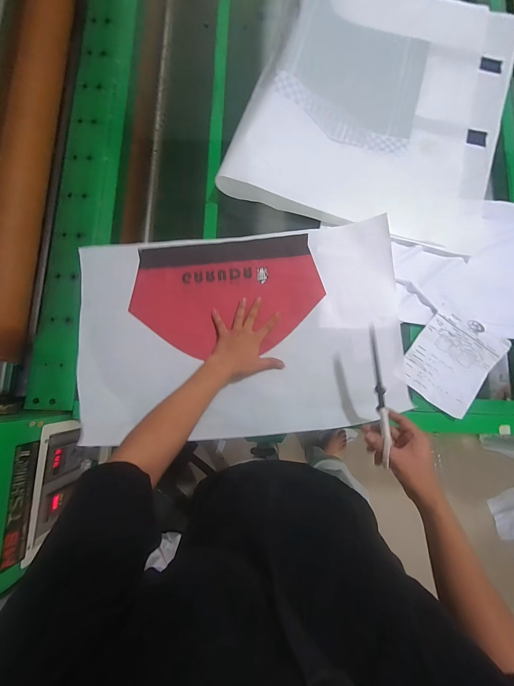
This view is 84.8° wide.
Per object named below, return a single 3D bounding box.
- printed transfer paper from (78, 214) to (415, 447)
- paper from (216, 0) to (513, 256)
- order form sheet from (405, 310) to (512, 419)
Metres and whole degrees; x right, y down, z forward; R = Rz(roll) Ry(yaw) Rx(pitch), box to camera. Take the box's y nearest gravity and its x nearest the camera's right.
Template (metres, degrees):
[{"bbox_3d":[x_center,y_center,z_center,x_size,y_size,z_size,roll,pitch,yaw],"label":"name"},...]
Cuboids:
[{"bbox_3d":[-0.039,-0.026,0.595,0.670,0.048,0.425,-4,81,-1],"label":"printed transfer paper"},{"bbox_3d":[0.300,-0.585,0.656,0.573,0.086,0.667,16,81,2],"label":"paper"},{"bbox_3d":[0.416,0.033,0.601,0.156,0.022,0.198,38,84,6],"label":"order form sheet"}]

